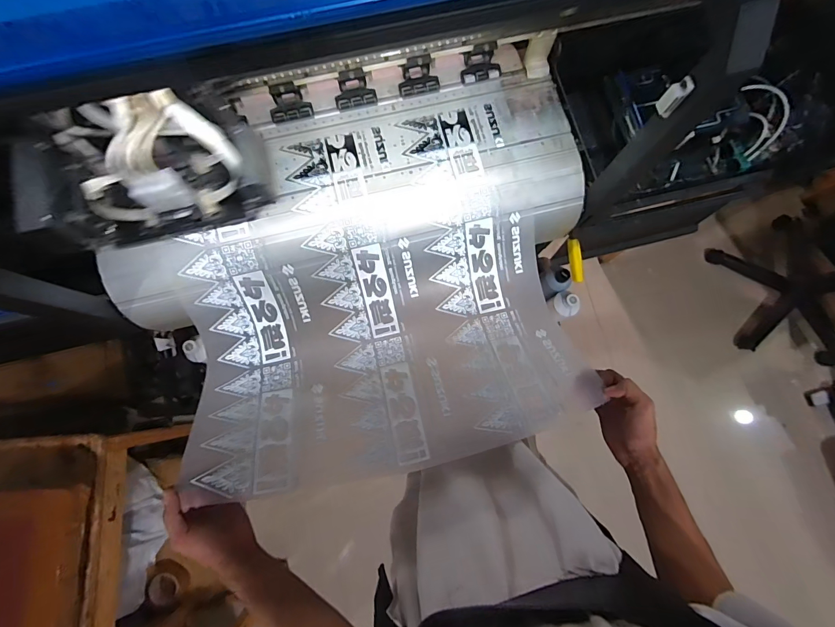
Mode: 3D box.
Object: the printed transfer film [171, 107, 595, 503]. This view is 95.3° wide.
[{"bbox_3d":[-0.081,-0.037,0.631,0.582,0.118,0.543,-13,79,-4],"label":"printed transfer film"}]

